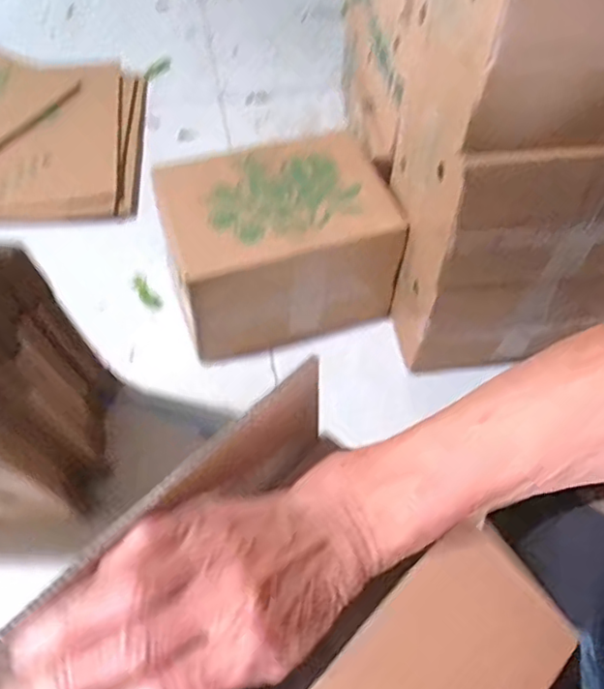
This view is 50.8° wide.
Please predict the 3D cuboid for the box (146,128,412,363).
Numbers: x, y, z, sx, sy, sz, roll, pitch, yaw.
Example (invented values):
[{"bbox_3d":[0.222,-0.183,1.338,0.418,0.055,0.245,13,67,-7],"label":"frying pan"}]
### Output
[{"bbox_3d":[-0.032,-0.148,0.900,0.295,0.160,0.224,-15,58,-11],"label":"box"}]

